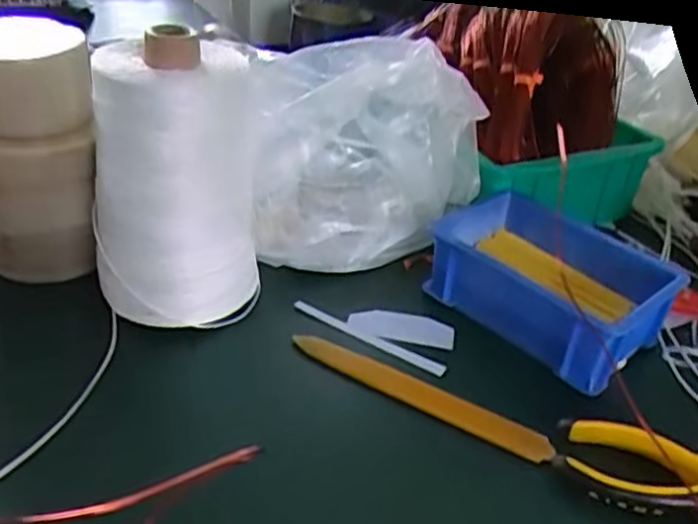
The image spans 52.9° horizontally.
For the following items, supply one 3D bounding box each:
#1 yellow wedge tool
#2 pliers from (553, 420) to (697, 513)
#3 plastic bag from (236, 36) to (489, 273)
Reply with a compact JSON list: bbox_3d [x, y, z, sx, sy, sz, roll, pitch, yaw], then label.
[{"bbox_3d":[0.038,0.074,0.409,0.163,0.012,0.012,20,36,23],"label":"yellow wedge tool"},{"bbox_3d":[0.186,0.111,0.365,0.148,0.017,0.052,7,33,4],"label":"pliers"},{"bbox_3d":[0.012,-0.063,0.483,0.084,0.161,0.171,28,40,32],"label":"plastic bag"}]

